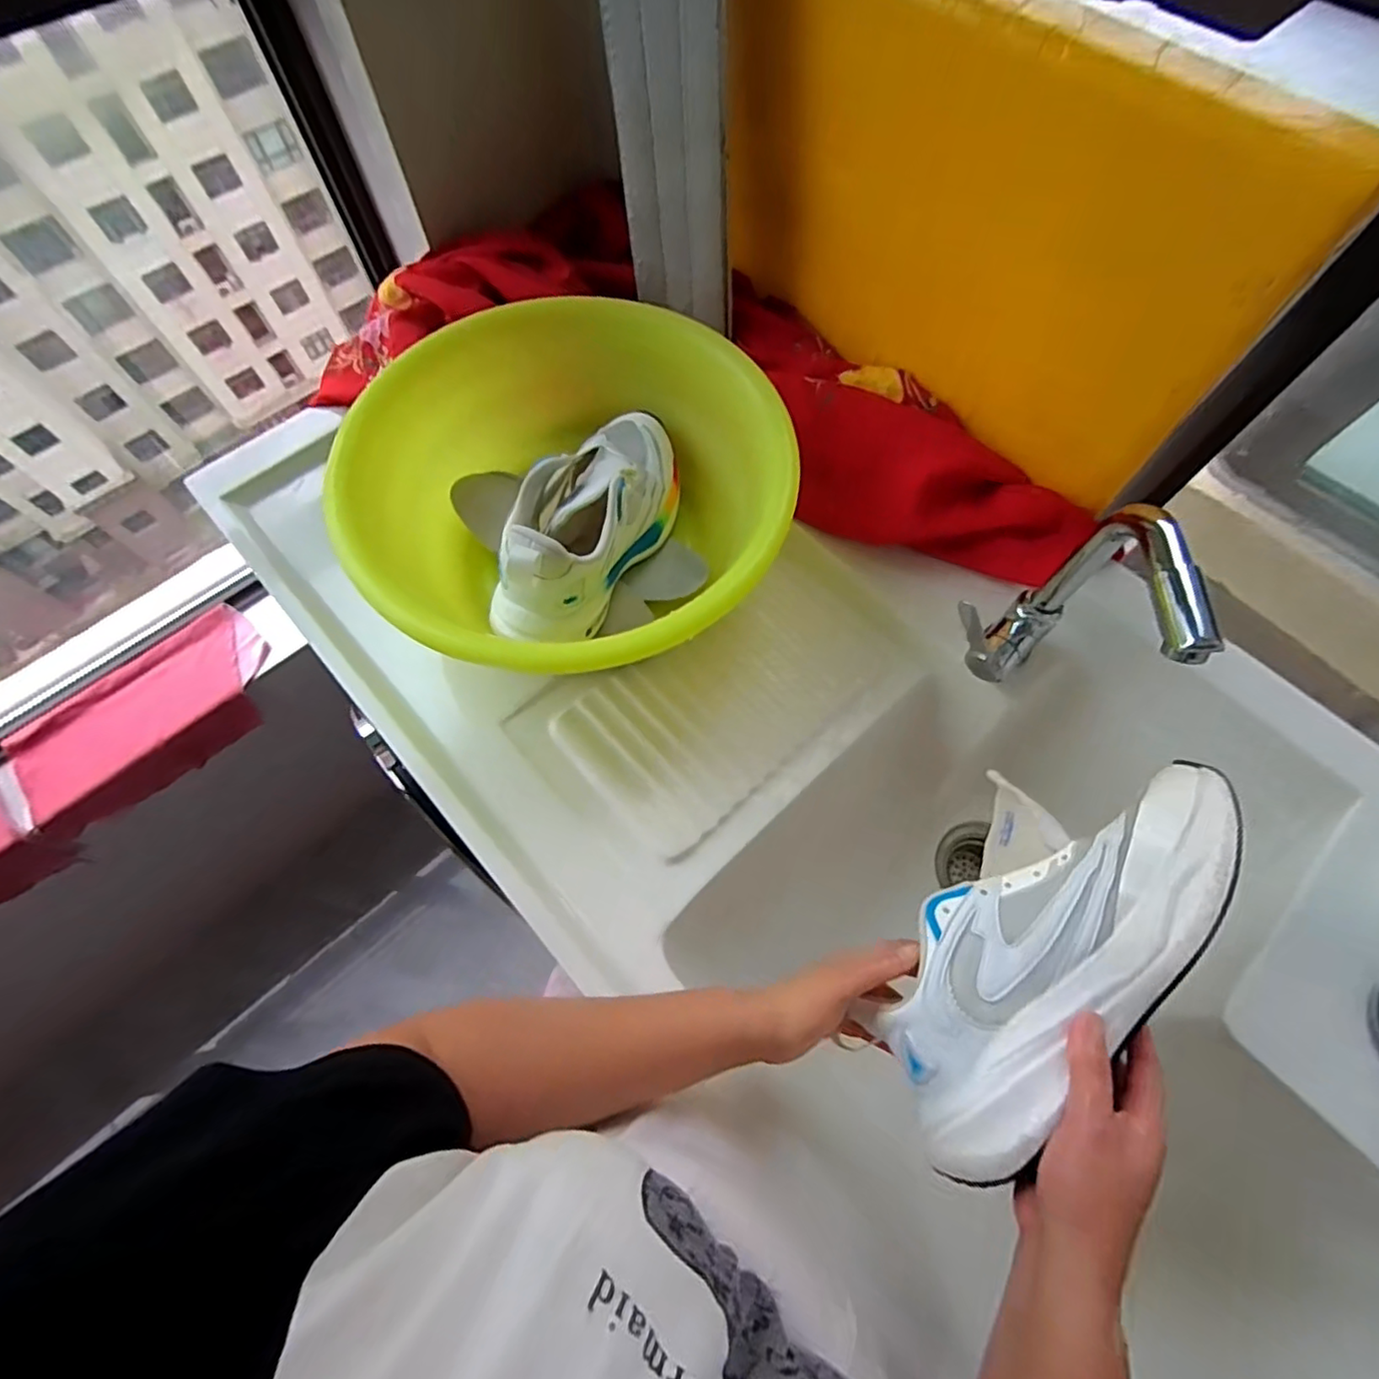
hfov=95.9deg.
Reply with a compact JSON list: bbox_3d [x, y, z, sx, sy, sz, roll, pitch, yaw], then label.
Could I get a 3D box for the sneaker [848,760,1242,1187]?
[{"bbox_3d":[0.216,0.154,0.388,0.109,0.086,0.268,38,90,14],"label":"sneaker"}]

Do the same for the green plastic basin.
[{"bbox_3d":[-0.101,-0.194,0.609,0.387,0.148,0.357,0,67,0],"label":"green plastic basin"}]

